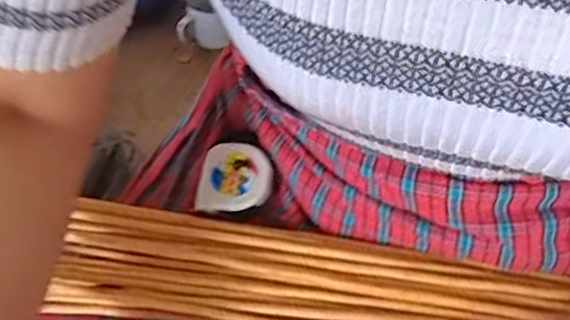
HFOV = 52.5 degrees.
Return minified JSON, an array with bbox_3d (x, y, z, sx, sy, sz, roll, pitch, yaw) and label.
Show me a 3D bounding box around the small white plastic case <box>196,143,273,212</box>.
[{"bbox_3d":[-0.035,0.012,0.412,0.052,0.011,0.052,0,67,6],"label":"small white plastic case"}]

